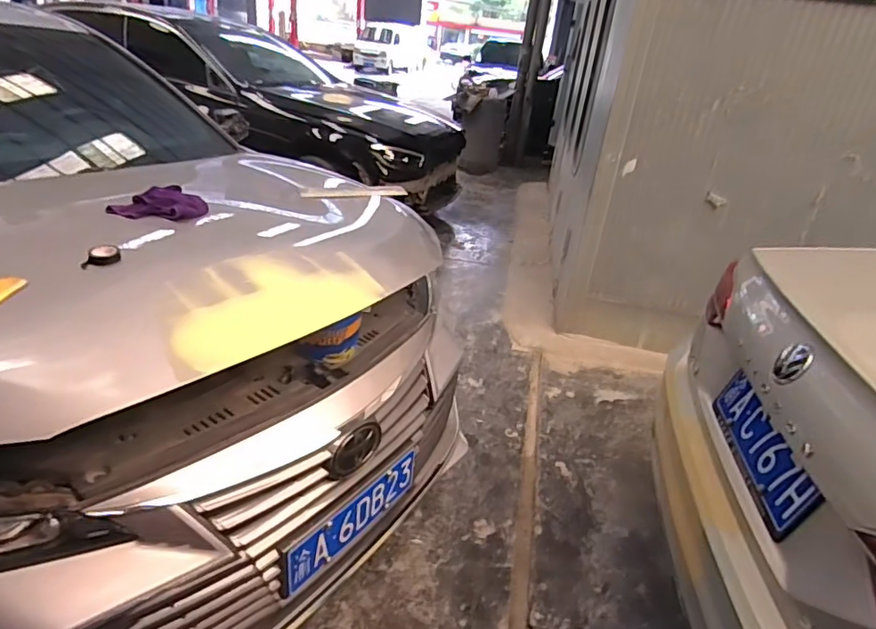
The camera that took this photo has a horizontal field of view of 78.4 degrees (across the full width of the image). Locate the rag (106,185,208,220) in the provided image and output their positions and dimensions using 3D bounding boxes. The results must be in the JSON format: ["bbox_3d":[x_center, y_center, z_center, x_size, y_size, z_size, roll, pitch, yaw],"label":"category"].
[{"bbox_3d":[-0.695,-0.281,1.356,0.207,0.066,0.128,-20,37,-41],"label":"rag"}]

